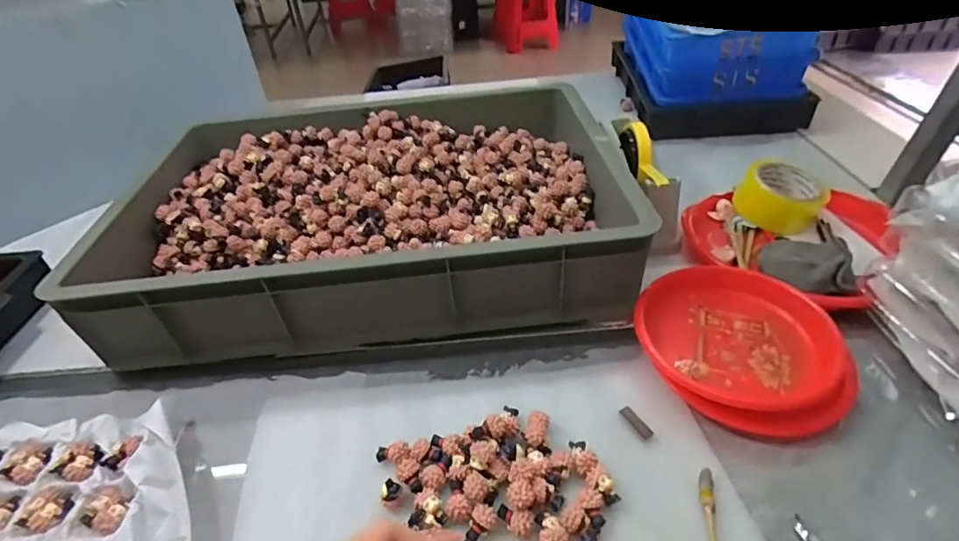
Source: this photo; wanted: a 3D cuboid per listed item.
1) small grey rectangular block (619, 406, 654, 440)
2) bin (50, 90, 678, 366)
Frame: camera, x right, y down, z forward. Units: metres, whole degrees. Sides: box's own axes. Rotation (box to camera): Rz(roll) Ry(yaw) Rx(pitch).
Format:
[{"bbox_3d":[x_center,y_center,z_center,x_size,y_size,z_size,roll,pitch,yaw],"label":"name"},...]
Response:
[{"bbox_3d":[0.141,0.136,0.446,0.011,0.004,0.035,-22,43,-20],"label":"small grey rectangular block"},{"bbox_3d":[-0.132,-0.088,0.664,0.594,0.125,0.425,-5,40,-1],"label":"bin"}]

